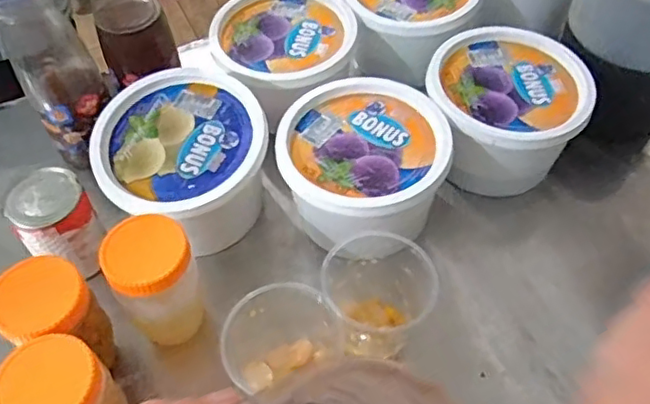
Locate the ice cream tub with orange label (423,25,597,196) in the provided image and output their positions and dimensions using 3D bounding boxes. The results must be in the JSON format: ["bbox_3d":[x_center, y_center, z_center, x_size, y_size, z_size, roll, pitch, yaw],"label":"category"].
[{"bbox_3d":[0.198,-0.103,0.690,0.164,0.106,0.171,-1,54,1],"label":"ice cream tub with orange label"}]

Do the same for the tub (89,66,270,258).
[{"bbox_3d":[-0.143,-0.036,0.642,0.161,0.116,0.163,-1,54,1],"label":"tub"}]

